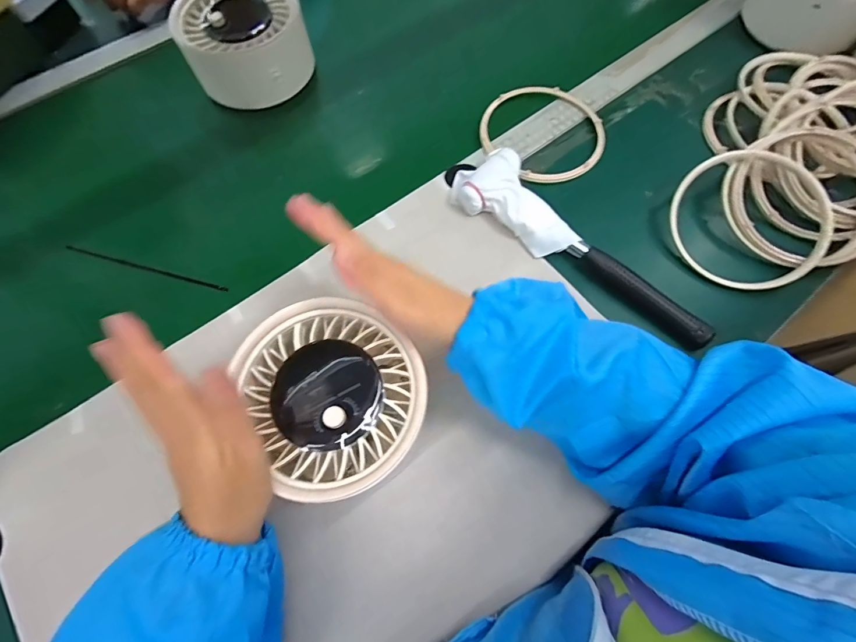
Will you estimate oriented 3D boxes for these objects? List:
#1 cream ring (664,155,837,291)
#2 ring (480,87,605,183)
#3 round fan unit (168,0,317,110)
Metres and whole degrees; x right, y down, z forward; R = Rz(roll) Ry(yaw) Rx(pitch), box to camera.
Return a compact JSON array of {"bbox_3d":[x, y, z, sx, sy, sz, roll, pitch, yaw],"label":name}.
[{"bbox_3d":[0.310,-0.098,0.384,0.142,0.013,0.137,-1,85,6],"label":"cream ring"},{"bbox_3d":[0.129,-0.211,0.444,0.136,0.019,0.127,0,69,0],"label":"ring"},{"bbox_3d":[-0.214,-0.332,0.478,0.141,0.074,0.135,-7,69,-3],"label":"round fan unit"}]

